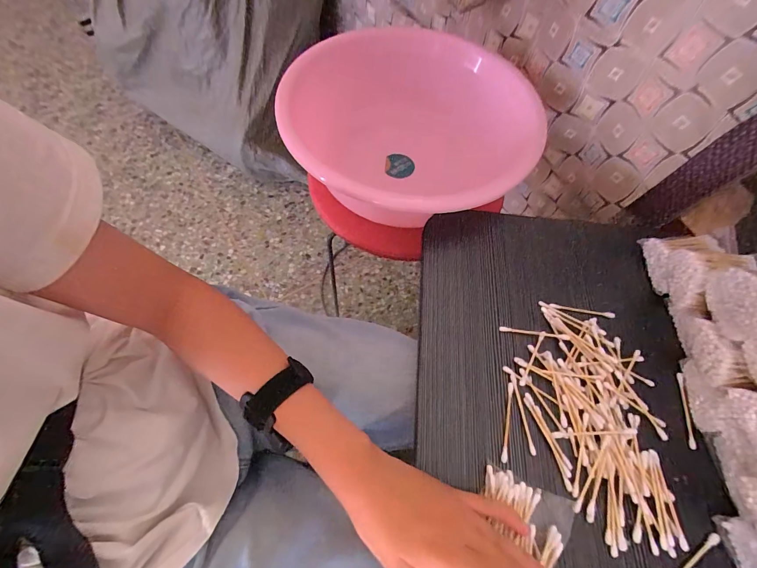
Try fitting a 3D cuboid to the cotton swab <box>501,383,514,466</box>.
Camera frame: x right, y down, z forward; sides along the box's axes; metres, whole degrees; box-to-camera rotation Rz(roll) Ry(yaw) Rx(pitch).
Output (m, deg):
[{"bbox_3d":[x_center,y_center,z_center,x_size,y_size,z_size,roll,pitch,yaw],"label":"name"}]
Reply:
[{"bbox_3d":[0.120,0.127,0.306,0.005,0.004,0.069,15,64,4],"label":"cotton swab"}]

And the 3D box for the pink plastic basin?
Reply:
[{"bbox_3d":[0.042,-0.208,0.480,0.317,0.129,0.338,1,64,-3],"label":"pink plastic basin"}]

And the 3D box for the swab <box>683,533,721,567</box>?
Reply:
[{"bbox_3d":[0.250,0.223,0.264,0.068,0.005,0.007,-27,68,-15],"label":"swab"}]

